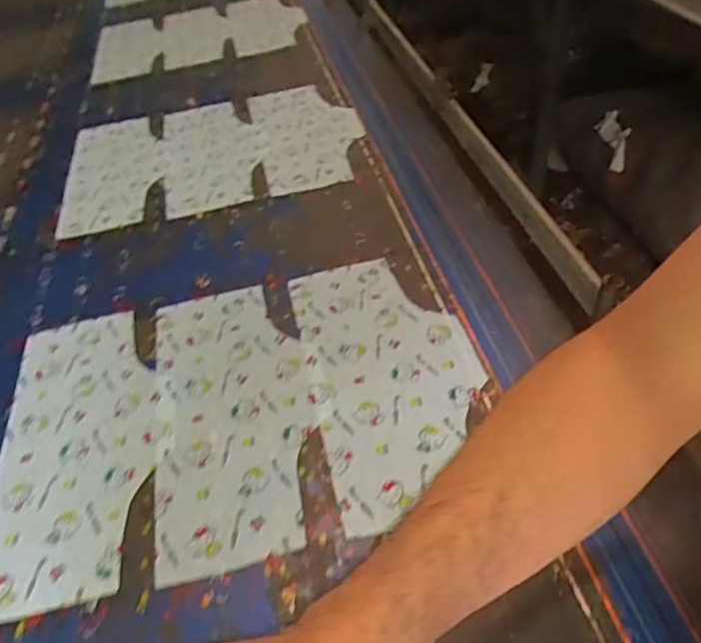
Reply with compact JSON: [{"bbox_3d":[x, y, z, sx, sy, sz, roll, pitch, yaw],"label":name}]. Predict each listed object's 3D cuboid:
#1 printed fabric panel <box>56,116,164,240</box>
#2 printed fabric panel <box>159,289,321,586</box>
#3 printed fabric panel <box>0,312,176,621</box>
[{"bbox_3d":[-0.362,-0.237,0.913,0.142,0.013,0.298,-12,46,-5],"label":"printed fabric panel"},{"bbox_3d":[-0.115,0.080,0.577,0.150,0.008,0.316,-13,46,-6],"label":"printed fabric panel"},{"bbox_3d":[-0.254,0.110,0.567,0.164,0.007,0.315,-12,46,-5],"label":"printed fabric panel"}]

